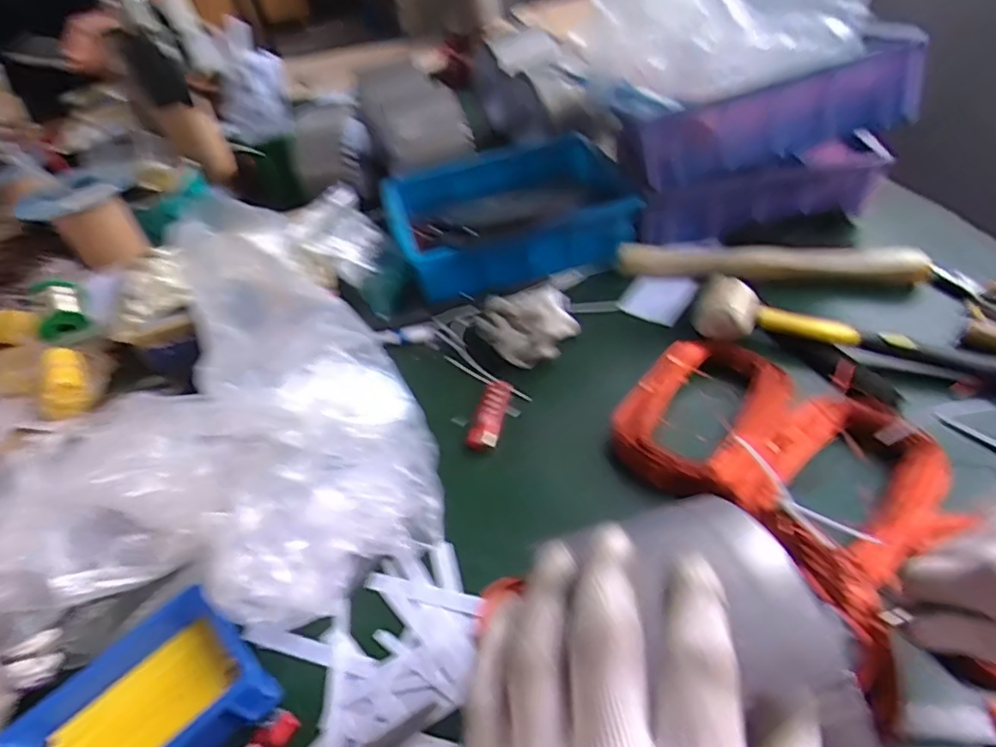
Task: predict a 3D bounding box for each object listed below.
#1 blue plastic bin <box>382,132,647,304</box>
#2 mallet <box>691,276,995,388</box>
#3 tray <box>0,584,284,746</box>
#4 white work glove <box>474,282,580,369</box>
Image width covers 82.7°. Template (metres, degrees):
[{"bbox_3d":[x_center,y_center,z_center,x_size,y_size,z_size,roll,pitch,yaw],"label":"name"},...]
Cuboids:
[{"bbox_3d":[0.011,-0.210,0.749,0.295,0.079,0.215,-15,46,-5],"label":"blue plastic bin"},{"bbox_3d":[0.352,-0.042,0.564,0.294,0.050,0.072,7,48,15],"label":"mallet"},{"bbox_3d":[-0.239,0.233,0.382,0.105,0.049,0.148,30,57,31],"label":"tray"},{"bbox_3d":[0.032,-0.055,0.629,0.110,0.043,0.106,-11,46,-2],"label":"white work glove"}]

